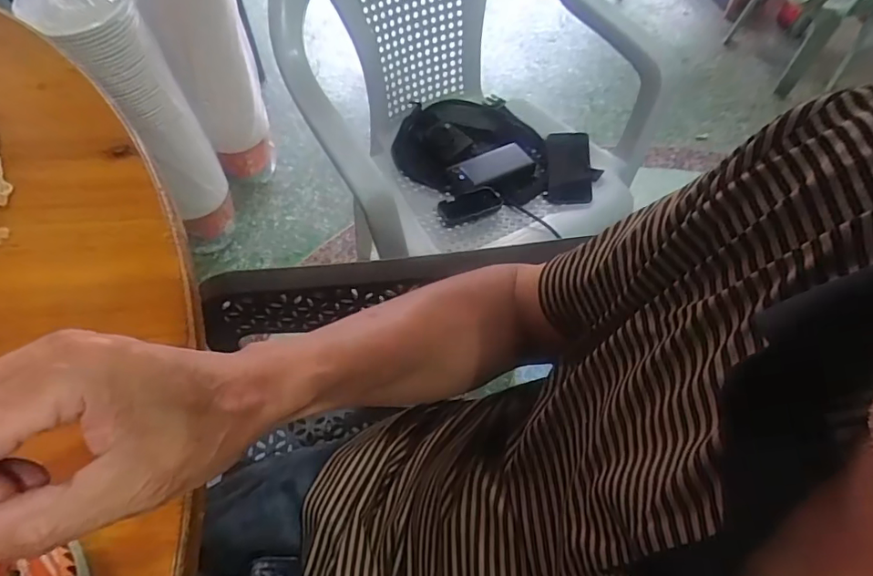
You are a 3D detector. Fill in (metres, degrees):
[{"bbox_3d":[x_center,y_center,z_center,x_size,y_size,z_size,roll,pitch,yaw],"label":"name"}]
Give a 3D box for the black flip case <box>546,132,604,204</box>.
[{"bbox_3d":[0.243,-0.215,0.923,0.090,0.011,0.147,2,71,5],"label":"black flip case"}]

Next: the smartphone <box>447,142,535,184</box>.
[{"bbox_3d":[0.099,-0.231,0.944,0.150,0.013,0.065,-23,65,-15],"label":"smartphone"}]

